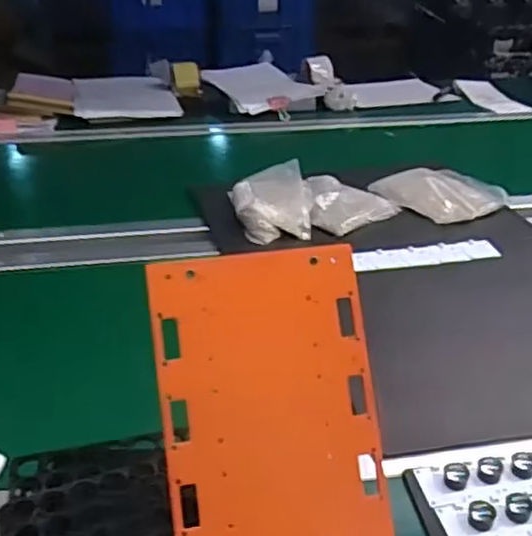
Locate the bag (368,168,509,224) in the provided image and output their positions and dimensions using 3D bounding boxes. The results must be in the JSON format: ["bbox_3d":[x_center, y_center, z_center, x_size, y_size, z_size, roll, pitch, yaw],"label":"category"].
[{"bbox_3d":[0.285,-0.130,1.126,0.159,0.027,0.176,-19,36,-30],"label":"bag"}]

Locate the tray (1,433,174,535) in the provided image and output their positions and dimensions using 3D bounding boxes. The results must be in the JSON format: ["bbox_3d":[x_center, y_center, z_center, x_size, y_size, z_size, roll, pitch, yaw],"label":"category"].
[{"bbox_3d":[-0.139,0.185,0.532,0.123,0.018,0.151,-6,27,-12],"label":"tray"}]

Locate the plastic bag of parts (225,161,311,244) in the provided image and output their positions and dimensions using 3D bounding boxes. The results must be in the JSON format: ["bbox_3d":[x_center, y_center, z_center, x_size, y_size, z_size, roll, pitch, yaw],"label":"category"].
[{"bbox_3d":[0.007,-0.109,1.072,0.129,0.048,0.177,0,30,-1],"label":"plastic bag of parts"}]

